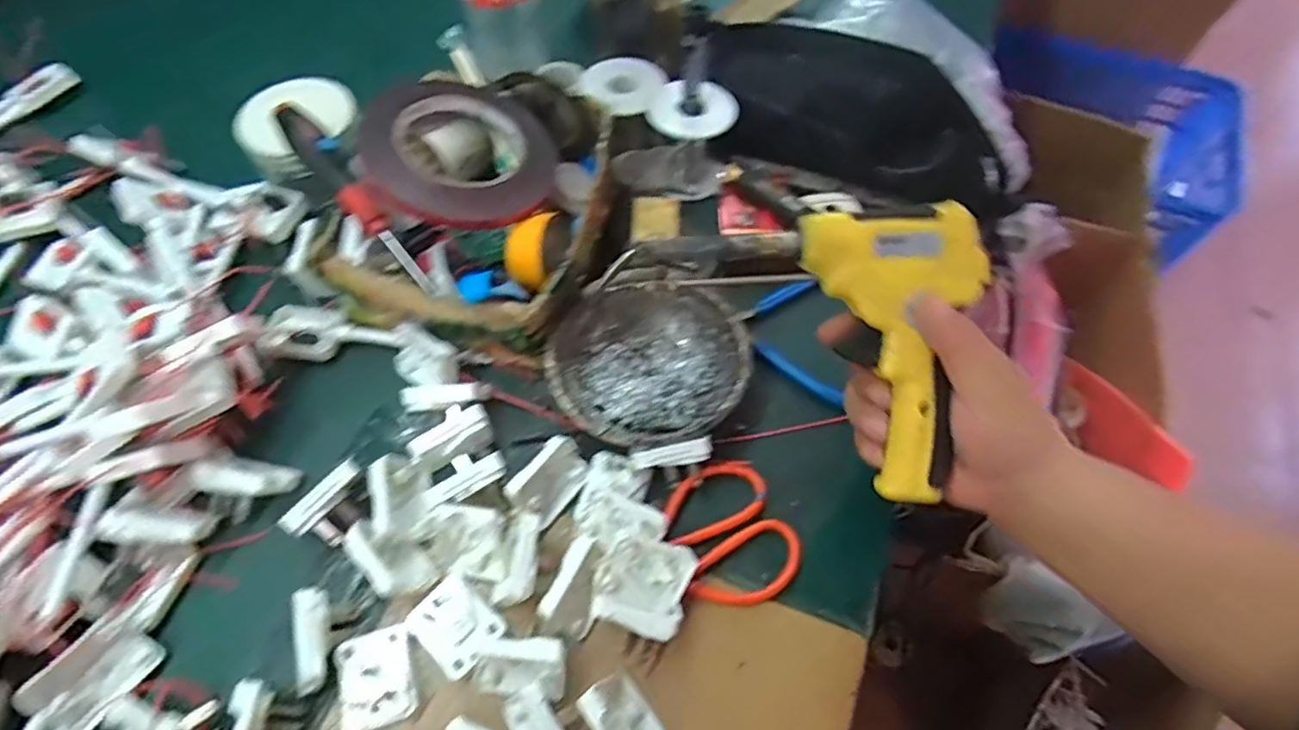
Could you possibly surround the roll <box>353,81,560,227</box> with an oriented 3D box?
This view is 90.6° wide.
[{"bbox_3d":[-0.131,-0.146,0.445,0.125,0.019,0.121,-30,83,-30],"label":"roll"}]

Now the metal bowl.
[{"bbox_3d":[0.002,-0.003,0.432,0.123,0.034,0.132,0,61,0],"label":"metal bowl"}]

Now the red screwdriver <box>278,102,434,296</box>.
[{"bbox_3d":[-0.196,-0.110,0.433,0.022,0.024,0.163,-40,91,-20],"label":"red screwdriver"}]

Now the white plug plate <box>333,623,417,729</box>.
[{"bbox_3d":[-0.147,0.167,0.344,0.038,0.016,0.047,-11,53,-19],"label":"white plug plate"}]

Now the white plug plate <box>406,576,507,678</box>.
[{"bbox_3d":[-0.109,0.146,0.361,0.045,0.009,0.039,40,68,19],"label":"white plug plate"}]

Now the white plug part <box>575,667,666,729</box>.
[{"bbox_3d":[-0.013,0.177,0.323,0.027,0.045,0.039,-36,68,-18],"label":"white plug part"}]

